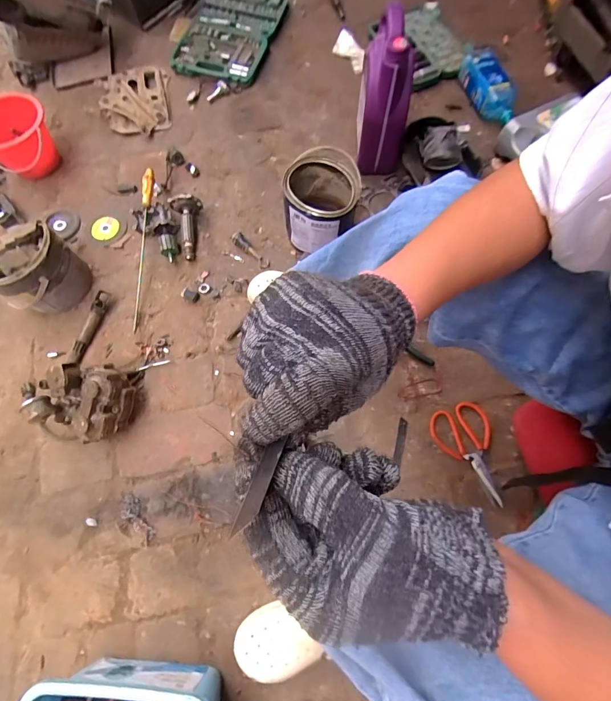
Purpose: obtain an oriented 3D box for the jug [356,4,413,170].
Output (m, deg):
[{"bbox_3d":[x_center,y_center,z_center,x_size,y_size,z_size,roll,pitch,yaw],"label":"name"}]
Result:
[{"bbox_3d":[0.180,-0.551,0.866,0.111,0.290,0.157,6,71,1],"label":"jug"}]

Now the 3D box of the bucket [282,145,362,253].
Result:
[{"bbox_3d":[0.035,-0.321,0.870,0.155,0.147,0.174,3,71,2],"label":"bucket"}]

